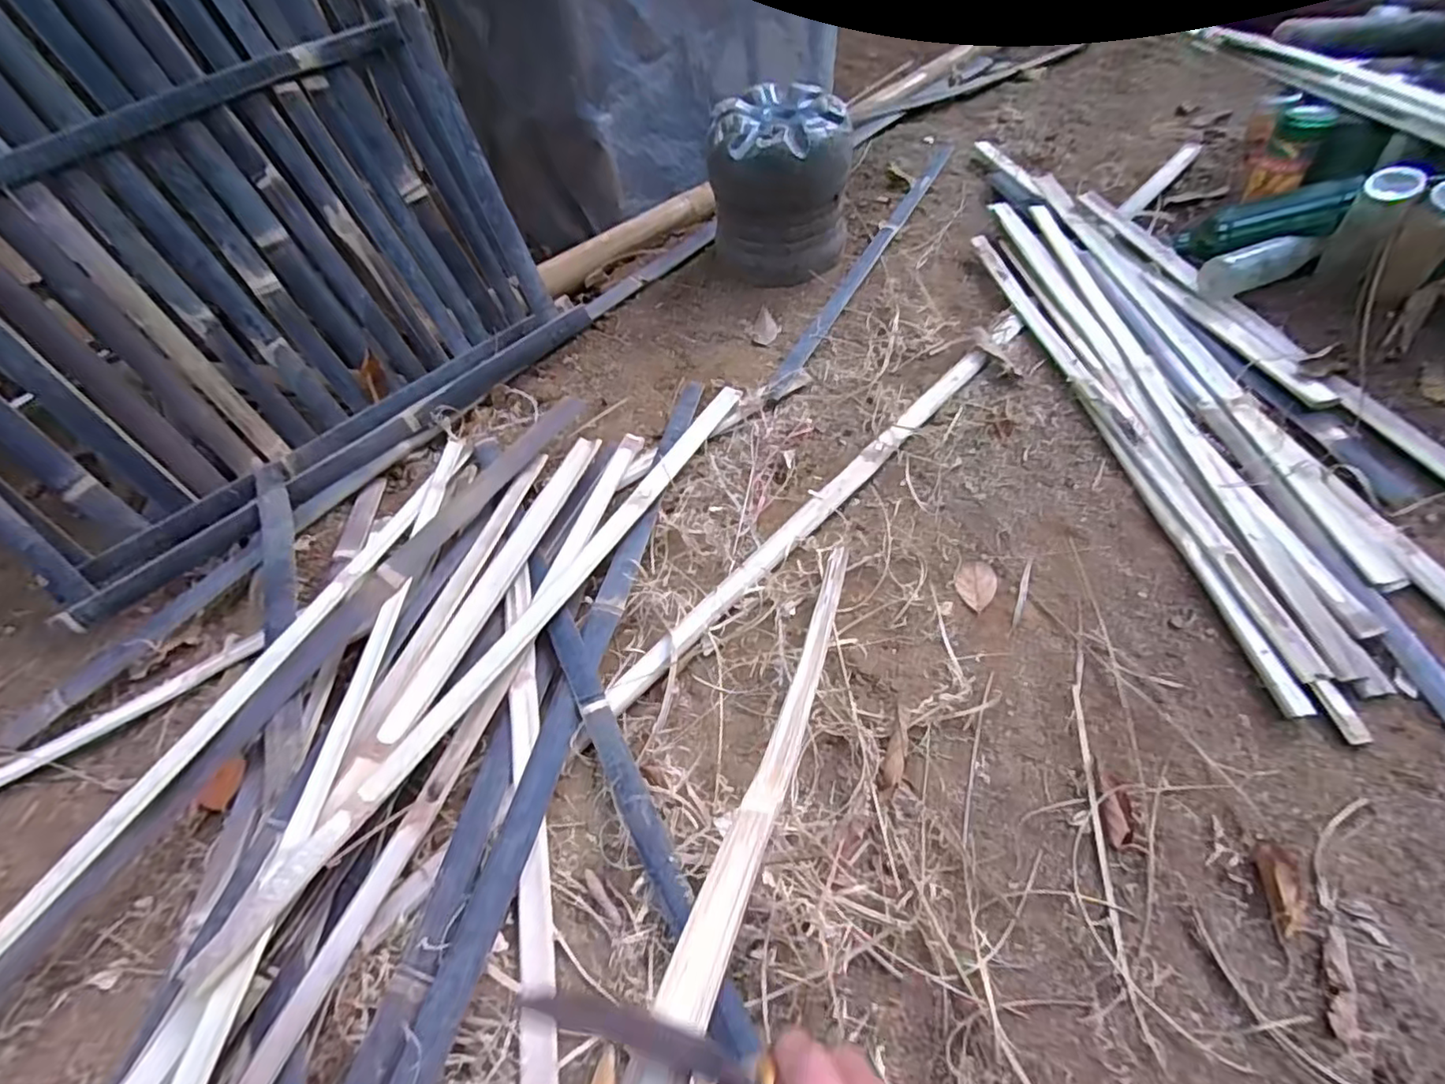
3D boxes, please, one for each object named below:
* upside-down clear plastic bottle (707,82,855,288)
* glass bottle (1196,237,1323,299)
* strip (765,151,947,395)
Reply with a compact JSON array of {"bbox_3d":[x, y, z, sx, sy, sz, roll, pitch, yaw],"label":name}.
[{"bbox_3d":[0.102,-0.615,1.112,0.234,0.253,0.194,-1,54,4],"label":"upside-down clear plastic bottle"},{"bbox_3d":[0.808,-0.422,0.944,0.166,0.045,0.068,-18,53,8],"label":"glass bottle"},{"bbox_3d":[0.282,-0.546,1.180,0.038,0.011,0.864,22,59,20],"label":"strip"}]

